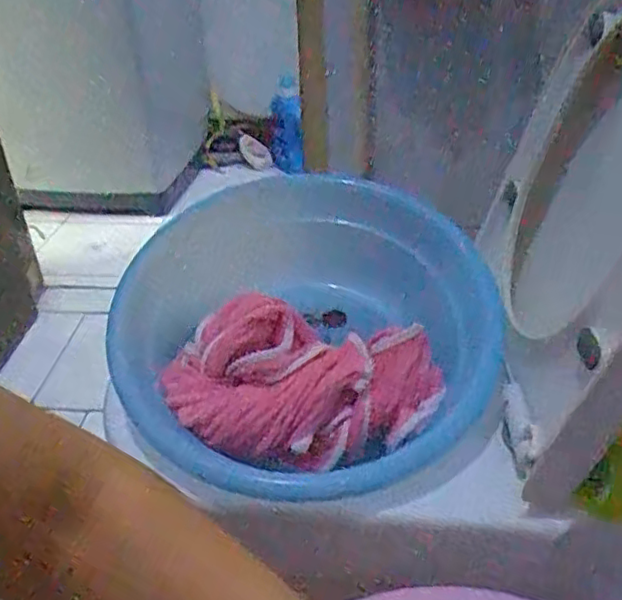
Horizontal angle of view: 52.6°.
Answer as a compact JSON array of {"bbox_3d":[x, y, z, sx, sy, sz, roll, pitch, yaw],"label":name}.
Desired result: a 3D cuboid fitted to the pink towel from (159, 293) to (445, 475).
[{"bbox_3d":[-0.013,0.072,0.599,0.258,0.100,0.129,2,34,5],"label":"pink towel"}]

